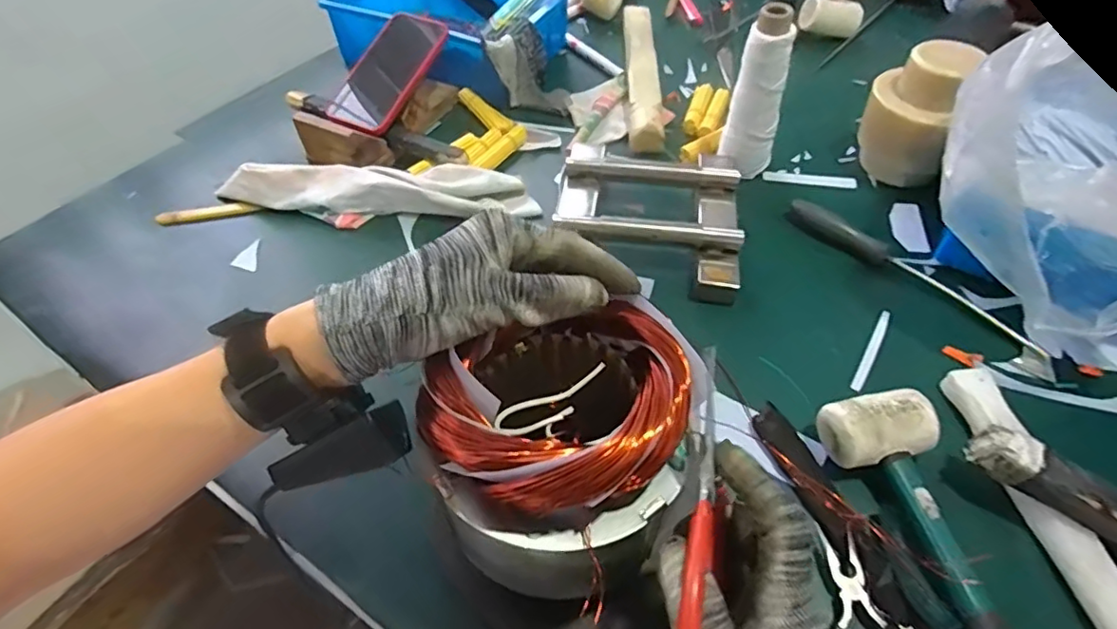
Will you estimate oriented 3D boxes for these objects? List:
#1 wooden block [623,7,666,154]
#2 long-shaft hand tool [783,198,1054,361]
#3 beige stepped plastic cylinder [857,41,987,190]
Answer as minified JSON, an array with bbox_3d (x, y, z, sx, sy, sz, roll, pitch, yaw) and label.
[{"bbox_3d":[0.108,-0.317,0.754,0.042,0.028,0.319,1,51,2],"label":"wooden block"},{"bbox_3d":[0.330,-0.045,0.550,0.027,0.018,0.247,-38,59,-25],"label":"long-shaft hand tool"},{"bbox_3d":[0.355,-0.197,0.589,0.087,0.124,0.077,24,56,20],"label":"beige stepped plastic cylinder"}]

